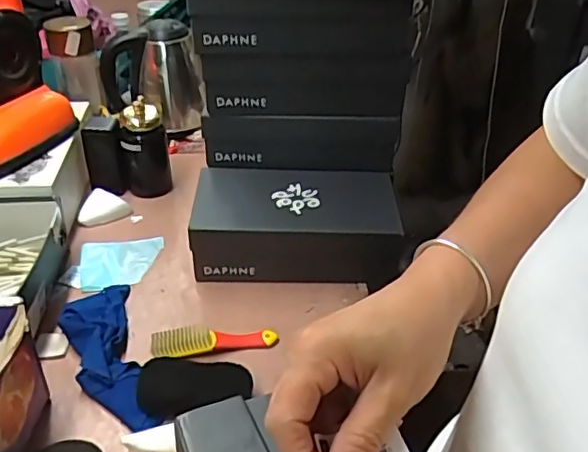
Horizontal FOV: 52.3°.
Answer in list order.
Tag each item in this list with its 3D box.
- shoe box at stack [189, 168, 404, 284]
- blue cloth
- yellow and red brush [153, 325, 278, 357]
[{"bbox_3d":[0.004,-0.005,0.913,0.297,0.108,0.168,1,36,-2],"label":"shoe box at stack"},{"bbox_3d":[-0.236,0.155,0.747,0.085,0.033,0.242,-12,38,-19],"label":"blue cloth"},{"bbox_3d":[-0.103,0.145,0.772,0.156,0.030,0.038,-9,37,-16],"label":"yellow and red brush"}]

